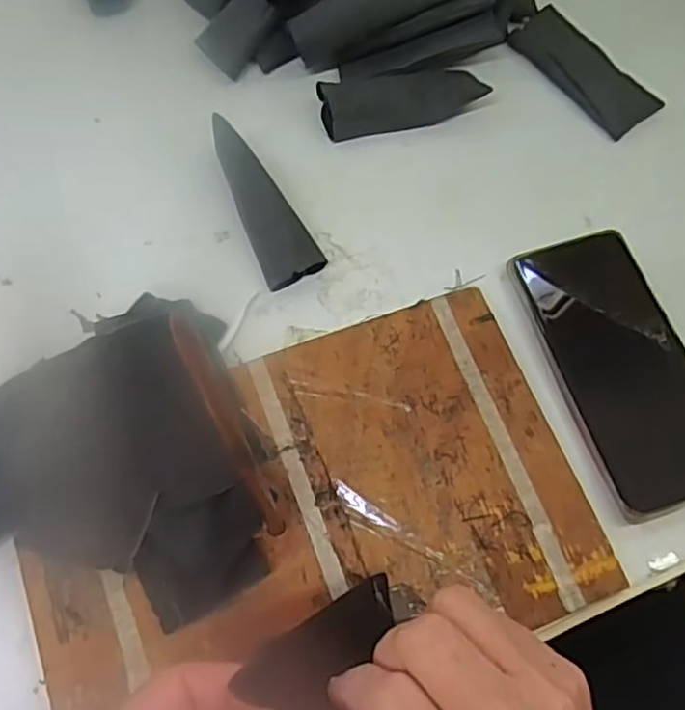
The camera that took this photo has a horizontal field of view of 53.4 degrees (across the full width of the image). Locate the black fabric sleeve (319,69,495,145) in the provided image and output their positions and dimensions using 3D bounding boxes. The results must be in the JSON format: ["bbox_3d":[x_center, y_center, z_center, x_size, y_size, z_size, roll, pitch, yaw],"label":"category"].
[{"bbox_3d":[0.039,-0.159,0.435,0.103,0.031,0.030,-5,69,-4],"label":"black fabric sleeve"}]

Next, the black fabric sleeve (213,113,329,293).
[{"bbox_3d":[-0.043,-0.089,0.400,0.036,0.035,0.102,-19,70,-9],"label":"black fabric sleeve"}]

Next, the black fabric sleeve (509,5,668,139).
[{"bbox_3d":[0.160,-0.191,0.456,0.040,0.012,0.103,-39,74,-15],"label":"black fabric sleeve"}]

